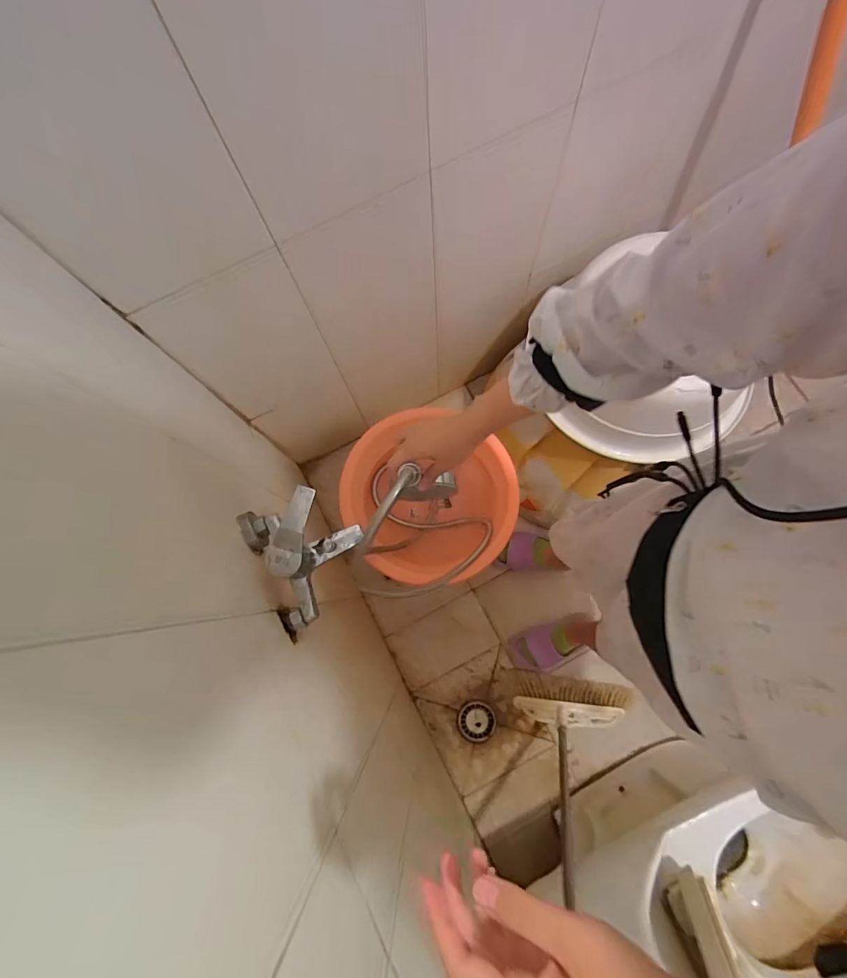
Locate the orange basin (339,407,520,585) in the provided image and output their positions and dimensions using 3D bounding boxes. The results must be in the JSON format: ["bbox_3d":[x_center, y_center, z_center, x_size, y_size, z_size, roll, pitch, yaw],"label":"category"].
[{"bbox_3d":[-0.002,0.029,0.907,0.349,0.117,0.310,29,80,8],"label":"orange basin"}]

